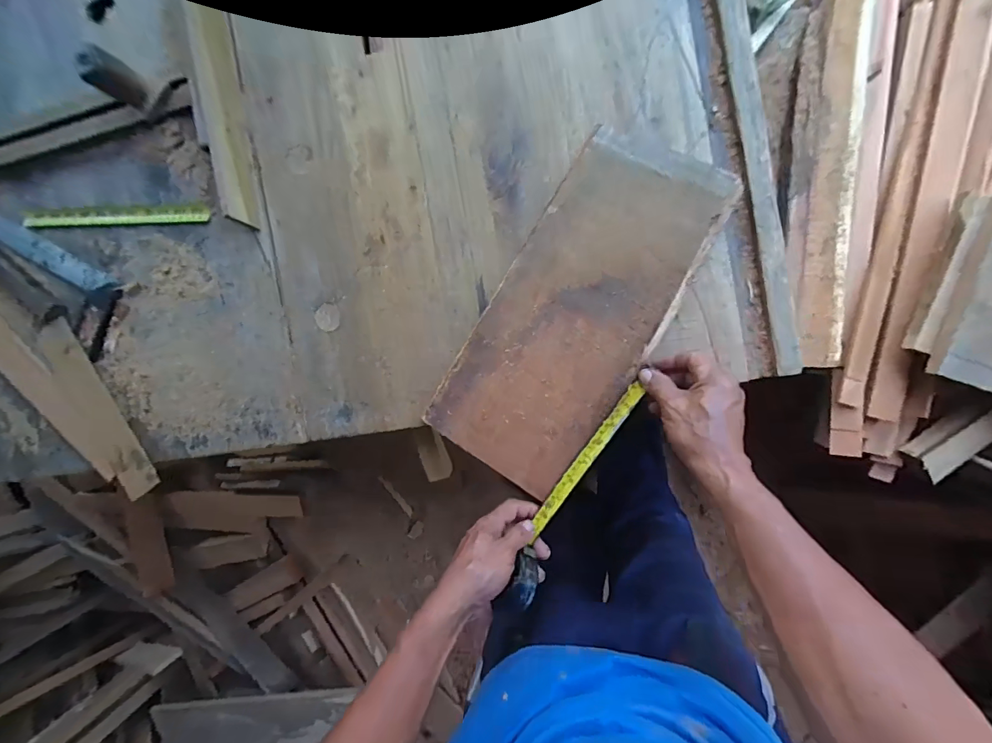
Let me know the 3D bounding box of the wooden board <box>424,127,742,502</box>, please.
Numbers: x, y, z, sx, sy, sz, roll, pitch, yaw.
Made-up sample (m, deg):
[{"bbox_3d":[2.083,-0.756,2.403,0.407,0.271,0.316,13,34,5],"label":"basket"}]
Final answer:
[{"bbox_3d":[0.085,-0.060,0.474,0.174,0.014,0.376,32,97,7],"label":"wooden board"}]

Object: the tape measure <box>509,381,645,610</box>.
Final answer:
[{"bbox_3d":[0.083,0.125,0.469,0.031,0.041,0.251,30,86,7],"label":"tape measure"}]

